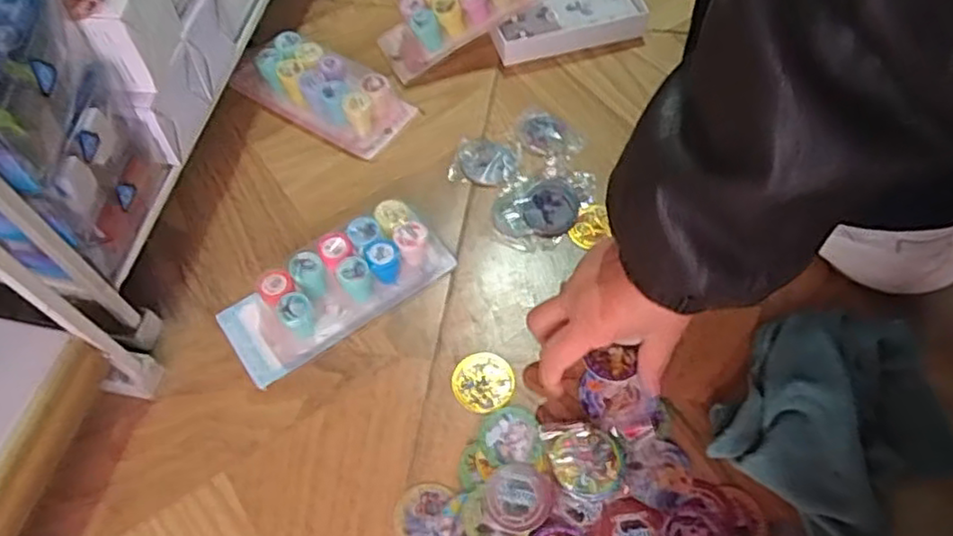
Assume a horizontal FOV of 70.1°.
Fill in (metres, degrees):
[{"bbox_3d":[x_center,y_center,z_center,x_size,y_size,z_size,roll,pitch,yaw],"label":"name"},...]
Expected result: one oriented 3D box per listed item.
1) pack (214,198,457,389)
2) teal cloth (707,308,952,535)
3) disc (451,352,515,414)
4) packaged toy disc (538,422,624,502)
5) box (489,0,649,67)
[{"bbox_3d":[-0.109,0.010,0.526,0.177,0.040,0.072,-32,64,-16],"label":"pack"},{"bbox_3d":[0.252,0.101,0.456,0.169,0.042,0.144,-40,67,-19],"label":"teal cloth"},{"bbox_3d":[0.005,0.084,0.504,0.045,0.004,0.043,-1,60,1],"label":"disc"},{"bbox_3d":[0.074,0.130,0.467,0.048,0.009,0.057,-15,61,-7],"label":"packaged toy disc"},{"bbox_3d":[0.086,-0.269,0.695,0.157,0.033,0.103,-16,61,-8],"label":"box"}]

